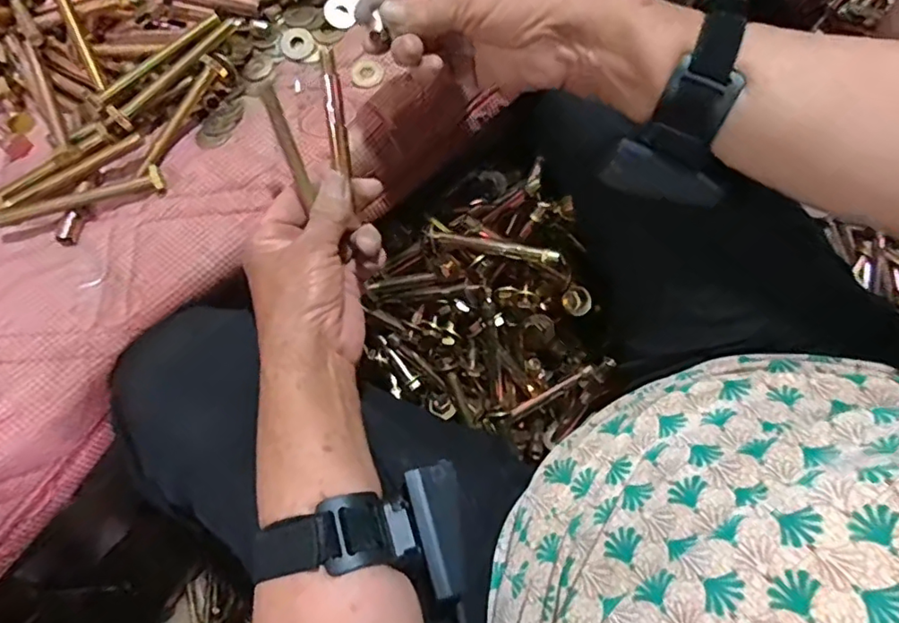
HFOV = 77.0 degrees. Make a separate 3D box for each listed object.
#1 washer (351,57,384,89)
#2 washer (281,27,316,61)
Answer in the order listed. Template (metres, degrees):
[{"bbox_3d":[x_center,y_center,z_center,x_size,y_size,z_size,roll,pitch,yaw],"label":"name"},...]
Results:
[{"bbox_3d":[-0.061,-0.178,0.421,0.024,0.004,0.024,-16,80,-16],"label":"washer"},{"bbox_3d":[-0.114,-0.202,0.427,0.023,0.006,0.027,-39,74,-11],"label":"washer"}]

